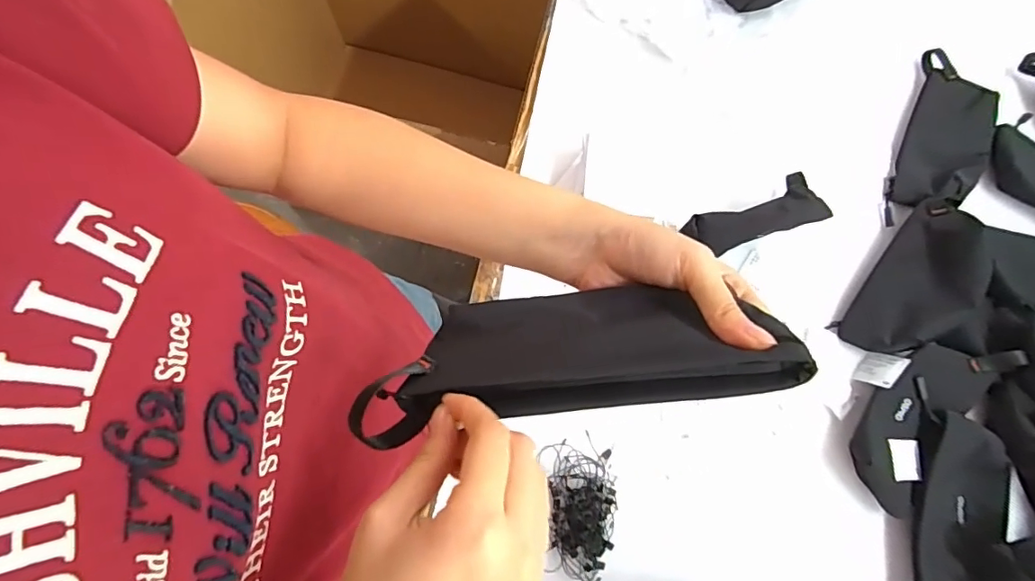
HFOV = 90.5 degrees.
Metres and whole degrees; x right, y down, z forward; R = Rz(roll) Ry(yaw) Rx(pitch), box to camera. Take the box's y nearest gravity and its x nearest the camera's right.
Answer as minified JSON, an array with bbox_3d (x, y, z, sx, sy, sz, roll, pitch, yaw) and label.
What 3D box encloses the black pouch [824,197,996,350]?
[{"bbox_3d":[0.455,-0.010,0.574,0.098,0.047,0.202,39,79,6],"label":"black pouch"}]

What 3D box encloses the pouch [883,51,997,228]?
[{"bbox_3d":[0.540,-0.187,0.639,0.101,0.025,0.240,24,77,3],"label":"pouch"}]

